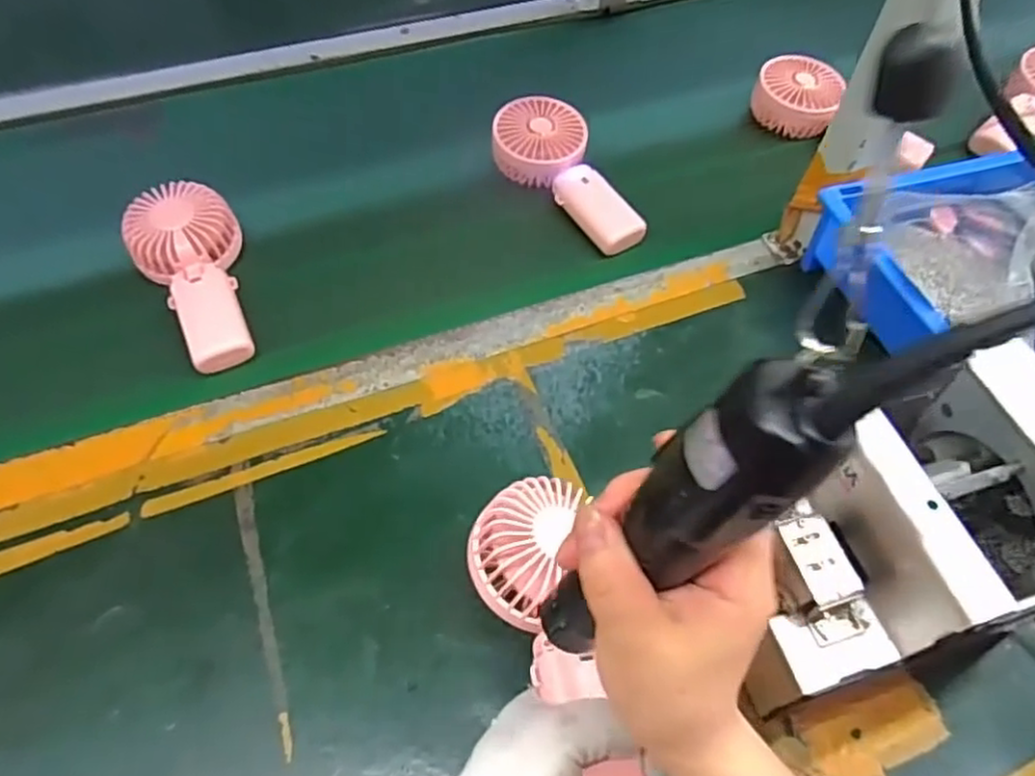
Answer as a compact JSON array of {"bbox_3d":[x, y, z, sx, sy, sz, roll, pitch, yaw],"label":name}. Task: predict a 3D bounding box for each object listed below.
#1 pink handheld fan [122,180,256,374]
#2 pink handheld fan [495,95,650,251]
[{"bbox_3d":[-0.260,-0.088,0.560,0.082,0.033,0.170,-20,72,-15],"label":"pink handheld fan"},{"bbox_3d":[0.055,-0.198,0.632,0.076,0.049,0.180,-36,65,-23],"label":"pink handheld fan"}]

